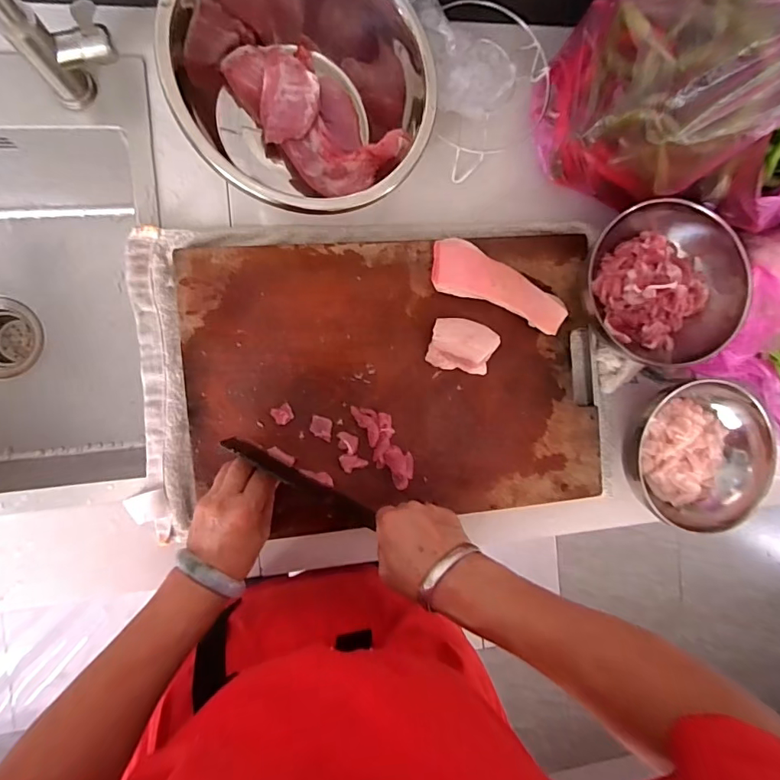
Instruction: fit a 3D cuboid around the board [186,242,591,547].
[{"bbox_3d":[0.014,-0.008,0.508,0.440,0.034,0.300,-5,92,-9],"label":"board"}]

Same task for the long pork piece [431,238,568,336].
[{"bbox_3d":[0.116,-0.110,0.503,0.151,0.029,0.054,19,88,-9],"label":"long pork piece"}]

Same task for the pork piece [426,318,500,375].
[{"bbox_3d":[0.078,-0.047,0.501,0.070,0.031,0.053,9,90,-10],"label":"pork piece"}]

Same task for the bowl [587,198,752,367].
[{"bbox_3d":[0.288,-0.115,0.503,0.165,0.070,0.165,1,97,5],"label":"bowl"}]

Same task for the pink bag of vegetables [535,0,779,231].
[{"bbox_3d":[0.311,-0.267,0.422,0.282,0.225,0.180,34,86,-9],"label":"pink bag of vegetables"}]

